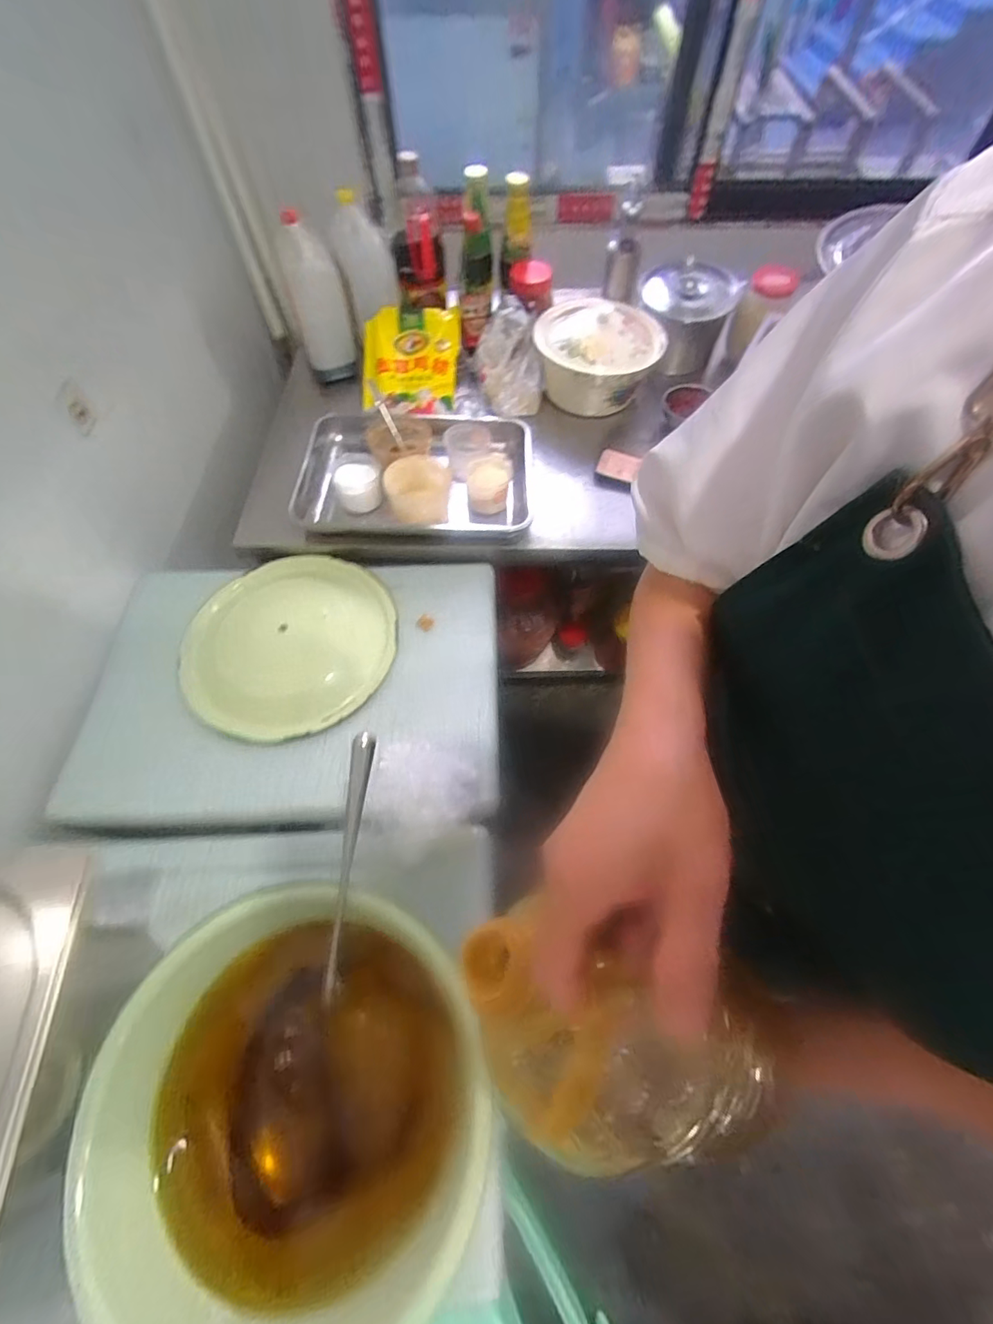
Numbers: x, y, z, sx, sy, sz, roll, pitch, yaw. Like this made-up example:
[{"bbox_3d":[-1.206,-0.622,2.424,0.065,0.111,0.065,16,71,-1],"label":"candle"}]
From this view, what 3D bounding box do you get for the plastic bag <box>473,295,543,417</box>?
[{"bbox_3d":[0.022,-0.550,0.922,0.118,0.087,0.225,-3,61,-1],"label":"plastic bag"}]

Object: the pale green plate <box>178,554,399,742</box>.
[{"bbox_3d":[-0.293,-0.034,0.733,0.270,0.046,0.300,20,63,12],"label":"pale green plate"}]

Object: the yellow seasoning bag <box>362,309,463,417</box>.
[{"bbox_3d":[-0.154,-0.555,0.922,0.186,0.075,0.226,-7,61,-3],"label":"yellow seasoning bag"}]

